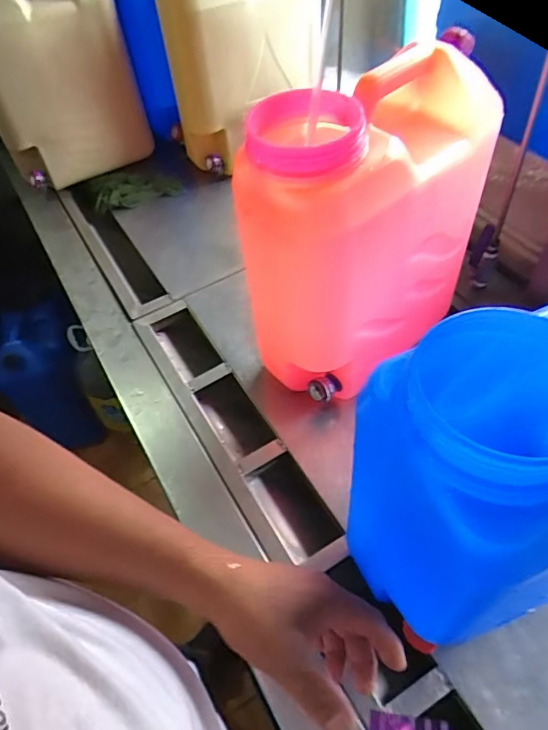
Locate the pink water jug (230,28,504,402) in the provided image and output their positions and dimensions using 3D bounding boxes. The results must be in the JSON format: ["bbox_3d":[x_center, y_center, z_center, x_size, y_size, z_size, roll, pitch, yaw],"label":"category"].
[{"bbox_3d":[0.116,-0.168,0.643,0.168,0.361,0.290,35,63,28],"label":"pink water jug"}]

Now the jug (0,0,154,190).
[{"bbox_3d":[-0.463,-0.599,1.077,0.181,0.425,0.282,31,61,26],"label":"jug"}]

